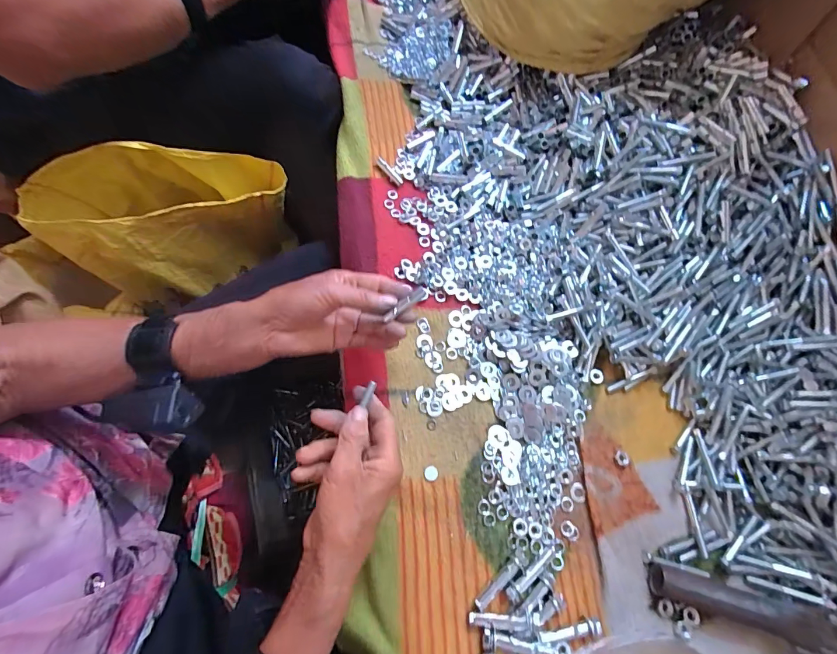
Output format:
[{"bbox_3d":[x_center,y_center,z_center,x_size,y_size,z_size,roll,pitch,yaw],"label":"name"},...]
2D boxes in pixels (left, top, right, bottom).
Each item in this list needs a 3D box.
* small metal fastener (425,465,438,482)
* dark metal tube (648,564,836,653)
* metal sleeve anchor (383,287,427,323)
[{"bbox_3d":[0.012,0.136,0.367,0.013,0.006,0.013,2,69,-4],"label":"small metal fastener"},{"bbox_3d":[0.276,0.235,0.332,0.151,0.020,0.029,16,71,7],"label":"dark metal tube"},{"bbox_3d":[-0.012,-0.020,0.344,0.042,0.008,0.009,-37,73,1],"label":"metal sleeve anchor"}]

